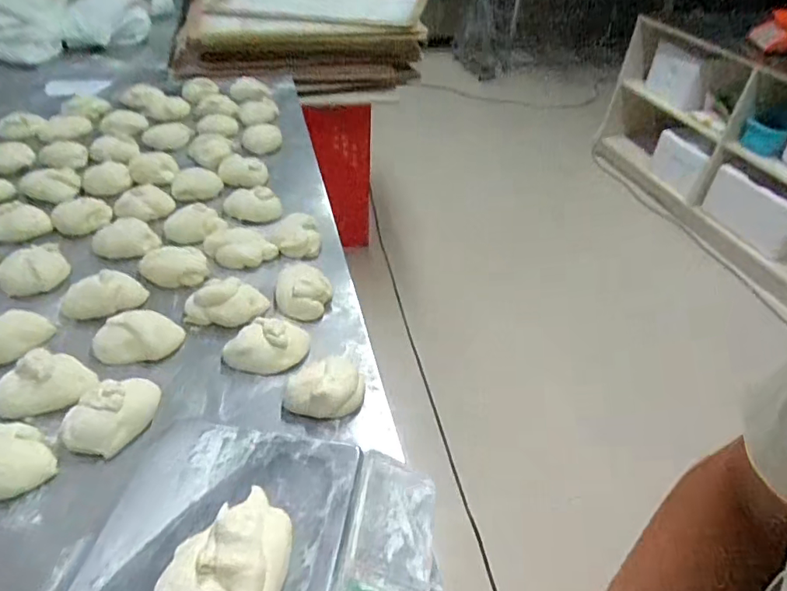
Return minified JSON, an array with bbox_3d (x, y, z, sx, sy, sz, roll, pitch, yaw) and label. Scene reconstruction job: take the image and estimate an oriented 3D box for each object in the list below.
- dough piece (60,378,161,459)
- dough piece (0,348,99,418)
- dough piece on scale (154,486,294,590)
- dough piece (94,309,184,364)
[{"bbox_3d":[-0.377,0.153,0.701,0.120,0.040,0.100,-28,47,-34],"label":"dough piece"},{"bbox_3d":[-0.489,0.119,0.736,0.129,0.046,0.085,-11,39,-16],"label":"dough piece"},{"bbox_3d":[-0.145,0.230,0.461,0.102,0.032,0.129,2,38,-1],"label":"dough piece on scale"},{"bbox_3d":[-0.393,0.061,0.806,0.122,0.035,0.082,6,38,4],"label":"dough piece"}]

